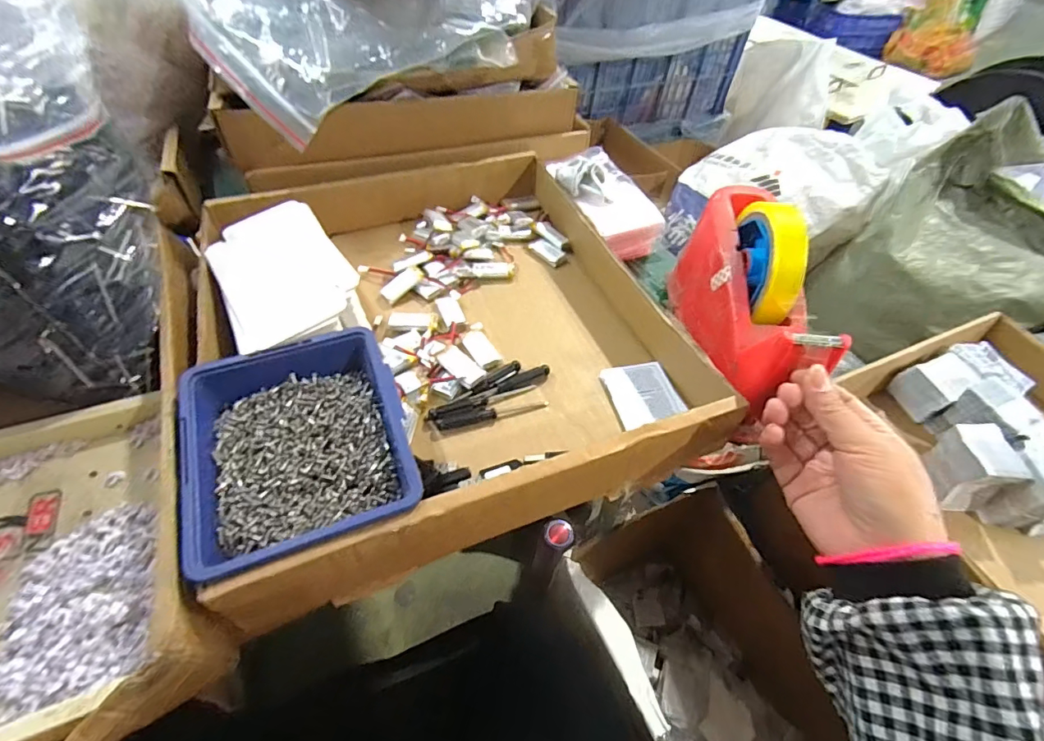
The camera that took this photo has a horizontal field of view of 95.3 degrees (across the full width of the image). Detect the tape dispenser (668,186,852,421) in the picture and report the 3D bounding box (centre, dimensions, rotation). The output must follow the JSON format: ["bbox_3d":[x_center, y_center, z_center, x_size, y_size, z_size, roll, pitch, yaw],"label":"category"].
[{"bbox_3d":[0.178,-0.060,0.370,0.057,0.104,0.193,0,51,-4],"label":"tape dispenser"}]

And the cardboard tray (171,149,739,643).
[{"bbox_3d":[-0.073,-0.046,0.403,0.338,0.057,0.373,-16,54,-16],"label":"cardboard tray"}]

